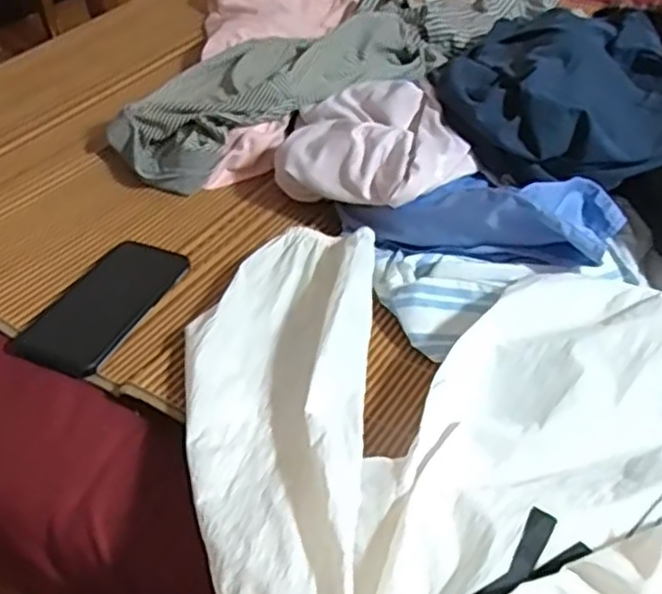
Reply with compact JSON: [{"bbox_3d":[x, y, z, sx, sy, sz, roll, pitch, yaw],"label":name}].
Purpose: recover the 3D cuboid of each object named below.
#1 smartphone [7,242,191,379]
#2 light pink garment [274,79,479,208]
[{"bbox_3d":[-0.198,0.004,0.632,0.086,0.007,0.155,17,45,17],"label":"smartphone"},{"bbox_3d":[0.039,-0.144,0.730,0.206,0.089,0.146,26,49,27],"label":"light pink garment"}]

